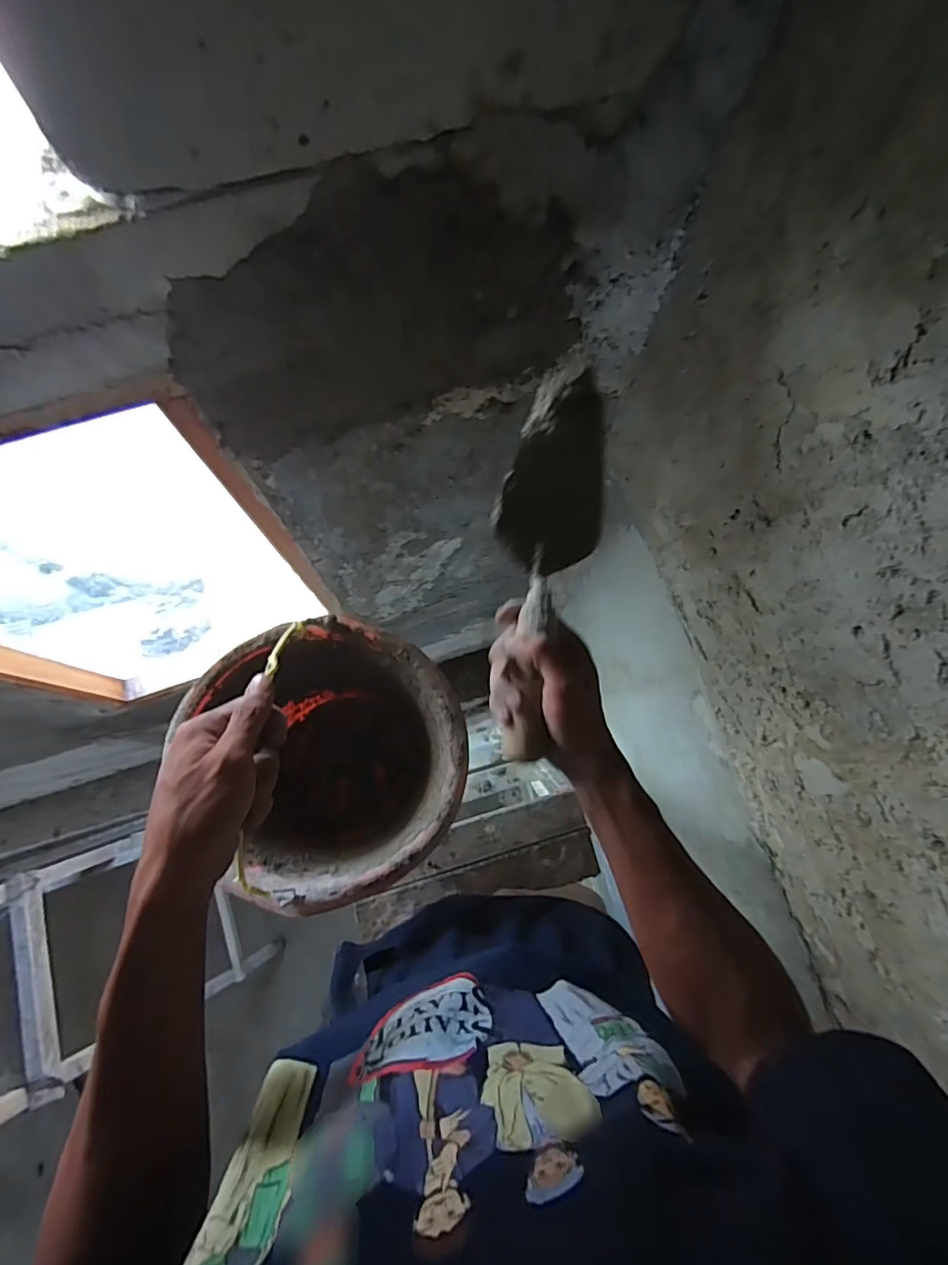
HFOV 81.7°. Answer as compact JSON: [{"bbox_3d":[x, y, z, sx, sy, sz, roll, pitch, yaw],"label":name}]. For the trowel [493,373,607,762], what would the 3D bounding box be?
[{"bbox_3d":[0.060,-0.057,0.436,0.087,0.056,0.286,8,87,0],"label":"trowel"}]

